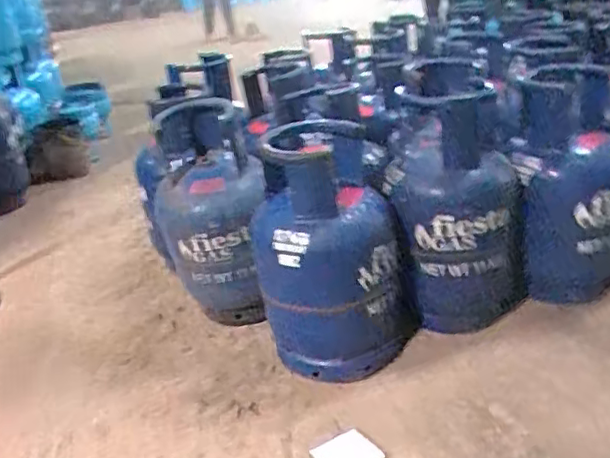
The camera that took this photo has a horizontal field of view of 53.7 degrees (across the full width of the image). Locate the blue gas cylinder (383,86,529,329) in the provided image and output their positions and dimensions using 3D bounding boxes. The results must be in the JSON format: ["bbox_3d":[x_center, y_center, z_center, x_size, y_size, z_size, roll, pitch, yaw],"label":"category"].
[{"bbox_3d":[0.357,-0.038,1.423,0.303,0.551,0.302,-1,27,13],"label":"blue gas cylinder"}]

